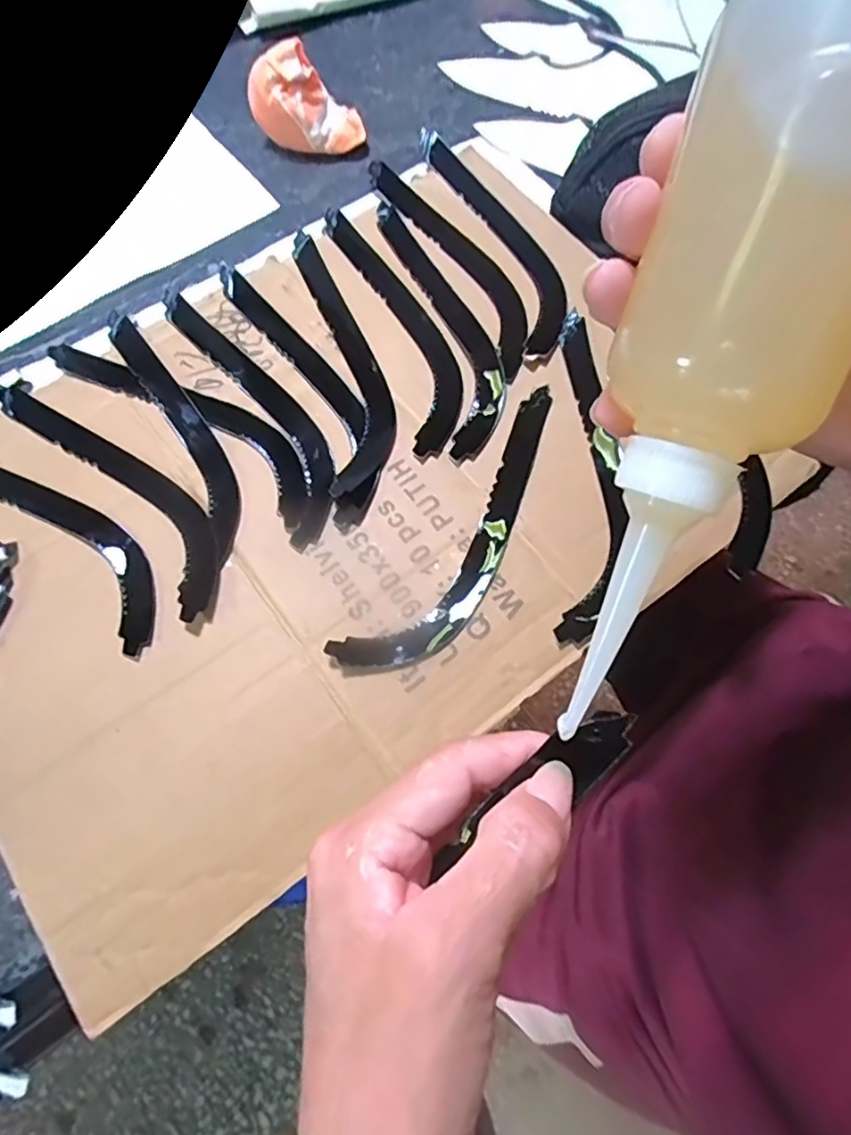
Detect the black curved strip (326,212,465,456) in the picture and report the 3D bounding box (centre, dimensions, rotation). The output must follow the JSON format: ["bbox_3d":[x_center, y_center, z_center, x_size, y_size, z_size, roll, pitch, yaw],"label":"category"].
[{"bbox_3d":[-0.020,-0.166,0.407,0.048,0.005,0.207,-21,69,-8],"label":"black curved strip"}]

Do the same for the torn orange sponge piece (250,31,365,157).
[{"bbox_3d":[-0.089,-0.342,0.452,0.080,0.063,0.030,5,67,3],"label":"torn orange sponge piece"}]

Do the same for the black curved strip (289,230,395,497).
[{"bbox_3d":[-0.052,-0.142,0.400,0.045,0.004,0.208,-11,68,-4],"label":"black curved strip"}]

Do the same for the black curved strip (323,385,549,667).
[{"bbox_3d":[0.026,-0.021,0.351,0.050,0.010,0.202,30,71,13],"label":"black curved strip"}]

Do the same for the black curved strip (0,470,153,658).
[{"bbox_3d":[-0.222,-0.031,0.354,0.207,0.008,0.044,36,72,15],"label":"black curved strip"}]

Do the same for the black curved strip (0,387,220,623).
[{"bbox_3d":[-0.183,-0.054,0.365,0.044,0.004,0.205,-42,73,-15],"label":"black curved strip"}]

